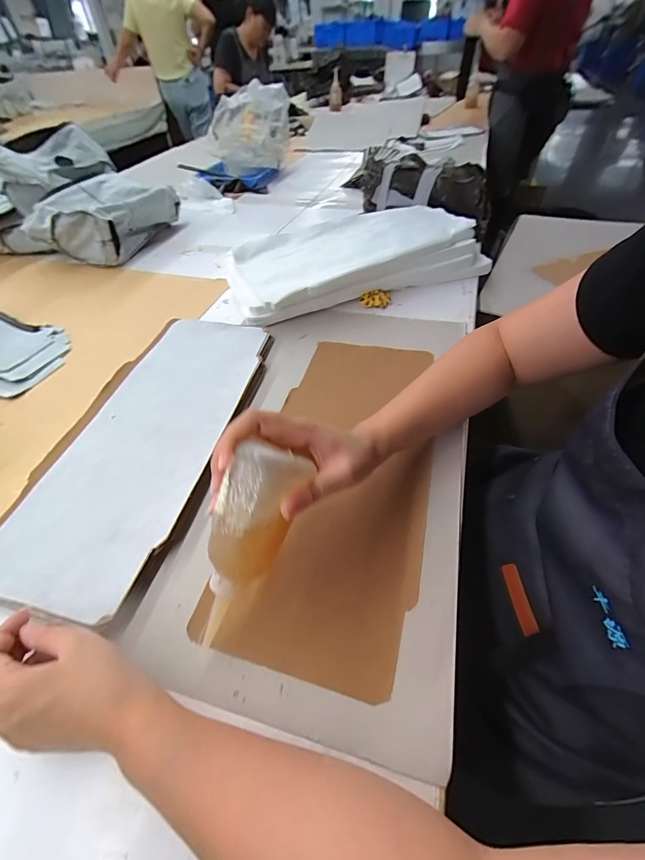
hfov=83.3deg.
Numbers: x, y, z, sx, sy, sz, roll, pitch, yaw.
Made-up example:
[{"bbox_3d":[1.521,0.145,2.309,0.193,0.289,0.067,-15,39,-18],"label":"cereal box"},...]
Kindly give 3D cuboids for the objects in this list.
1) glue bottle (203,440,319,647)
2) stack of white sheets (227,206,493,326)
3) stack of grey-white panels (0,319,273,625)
[{"bbox_3d":[-0.058,0.084,0.270,0.048,0.035,0.145,23,99,22],"label":"glue bottle"},{"bbox_3d":[0.059,-0.310,0.662,0.433,0.080,0.187,-18,50,-13],"label":"stack of white sheets"},{"bbox_3d":[-0.212,-0.007,0.443,0.201,0.023,0.412,7,50,9],"label":"stack of grey-white panels"}]

